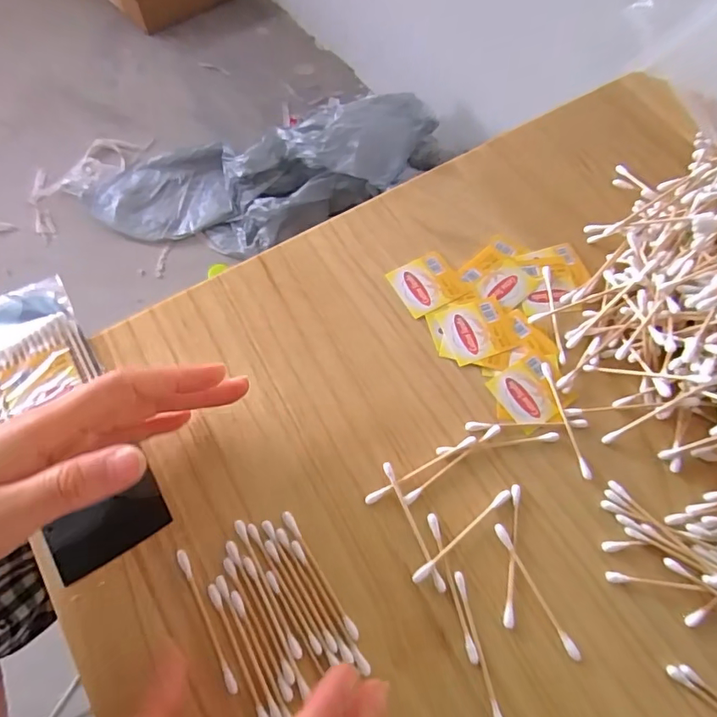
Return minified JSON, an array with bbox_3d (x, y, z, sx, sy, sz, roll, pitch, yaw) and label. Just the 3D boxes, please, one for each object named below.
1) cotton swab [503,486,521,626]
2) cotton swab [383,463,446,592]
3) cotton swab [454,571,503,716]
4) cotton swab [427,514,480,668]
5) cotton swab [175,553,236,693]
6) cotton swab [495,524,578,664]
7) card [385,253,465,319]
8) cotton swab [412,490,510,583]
[{"bbox_3d":[0.081,0.102,0.261,0.005,0.004,0.070,10,68,4],"label":"cotton swab"},{"bbox_3d":[0.029,0.089,0.265,0.005,0.004,0.070,-21,69,-9],"label":"cotton swab"},{"bbox_3d":[0.059,0.143,0.243,0.005,0.004,0.071,-12,68,-5],"label":"cotton swab"},{"bbox_3d":[0.048,0.116,0.254,0.005,0.004,0.071,-13,68,-6],"label":"cotton swab"},{"bbox_3d":[-0.076,0.129,0.246,0.005,0.004,0.071,-26,70,-11],"label":"cotton swab"},{"bbox_3d":[0.091,0.118,0.255,0.005,0.004,0.070,-26,70,-11],"label":"cotton swab"},{"bbox_3d":[0.045,-0.049,0.326,0.041,0.004,0.037,-27,70,-11],"label":"card"},{"bbox_3d":[0.056,0.093,0.264,0.070,0.004,0.005,-37,73,-14],"label":"cotton swab"}]

